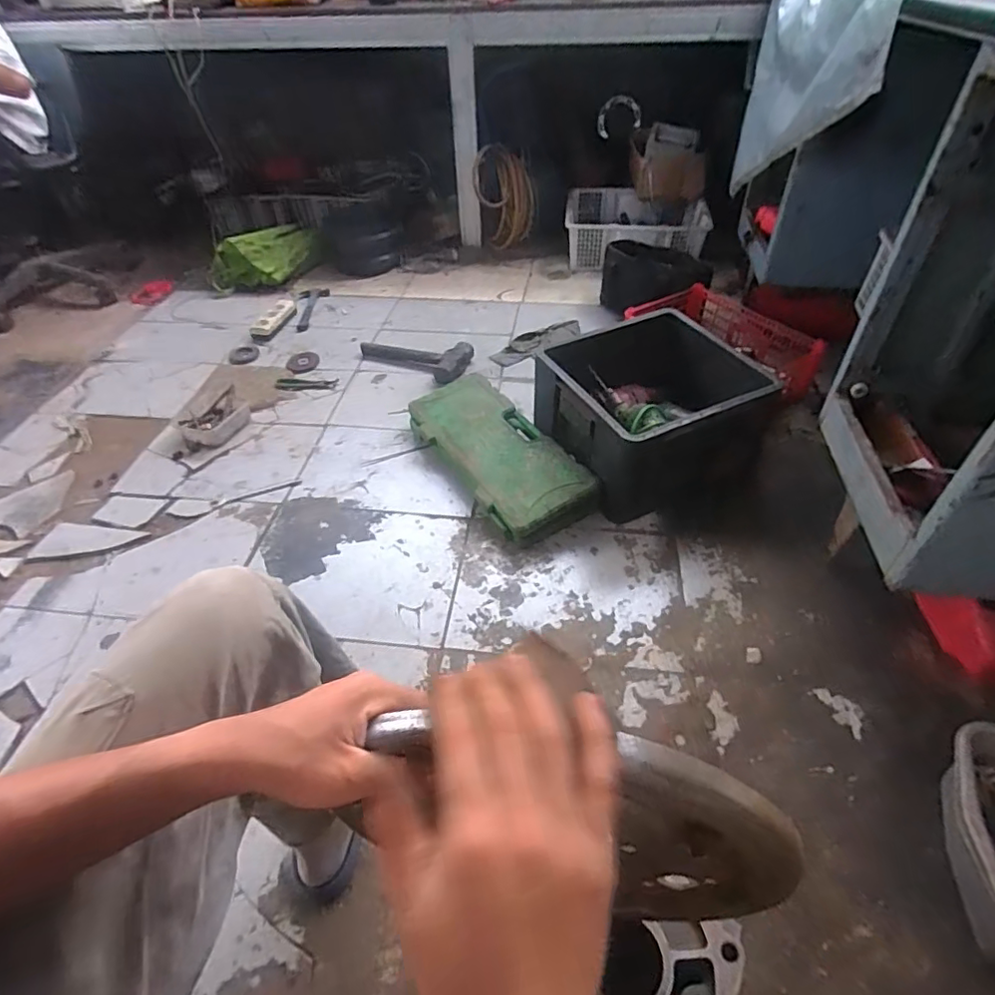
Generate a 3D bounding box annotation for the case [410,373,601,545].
[{"bbox_3d":[-0.007,-0.097,1.245,0.207,0.092,0.494,-25,49,-21],"label":"case"}]

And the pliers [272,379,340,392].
[{"bbox_3d":[-0.526,-0.318,1.561,0.172,0.014,0.061,-4,44,-2],"label":"pliers"}]

